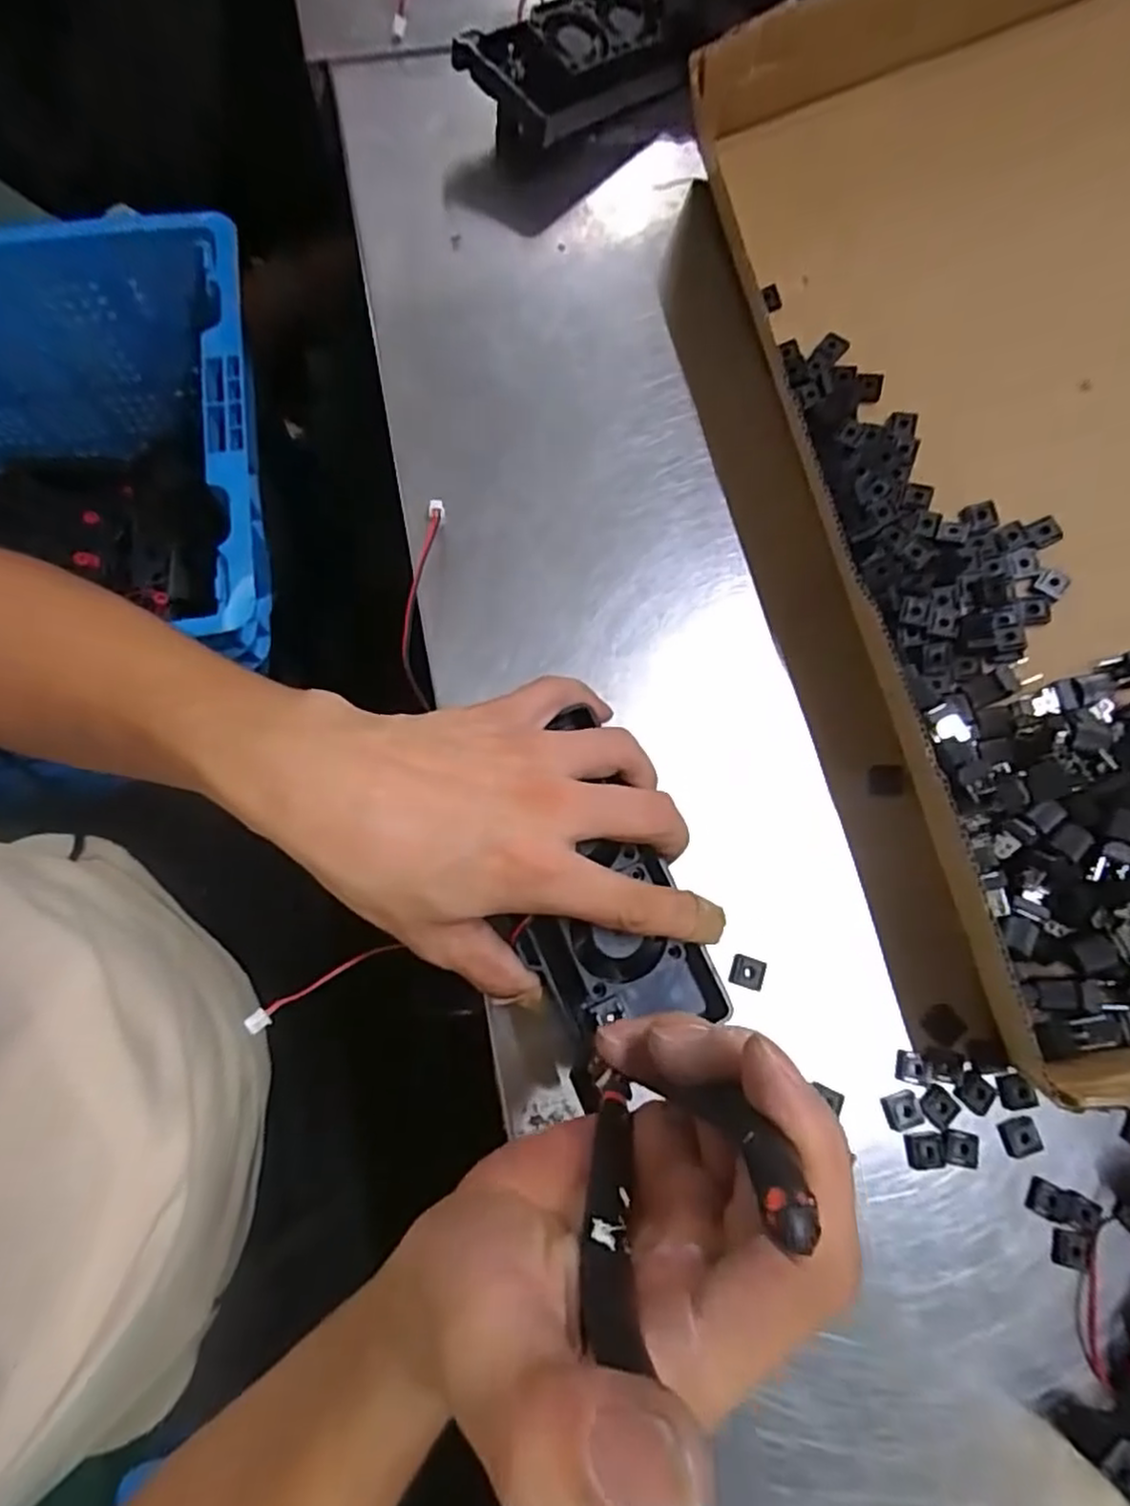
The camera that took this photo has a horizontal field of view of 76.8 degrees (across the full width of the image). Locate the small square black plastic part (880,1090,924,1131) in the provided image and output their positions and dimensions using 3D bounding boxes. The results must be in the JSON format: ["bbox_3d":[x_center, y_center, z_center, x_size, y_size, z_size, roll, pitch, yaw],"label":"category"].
[{"bbox_3d":[0.141,0.150,0.298,0.015,0.004,0.013,-18,77,-6],"label":"small square black plastic part"}]

